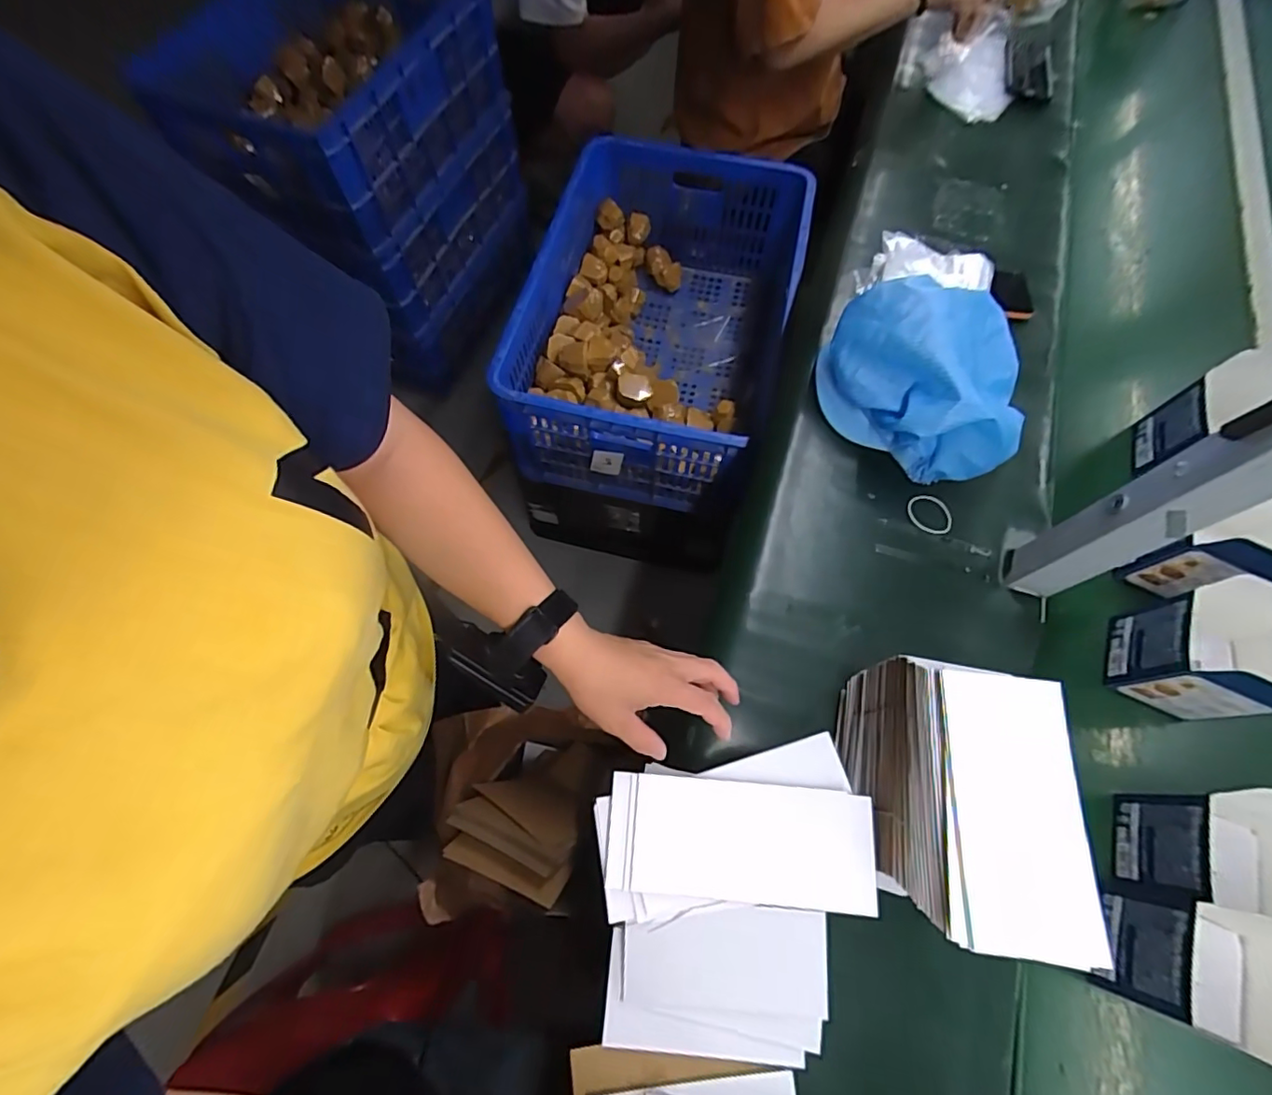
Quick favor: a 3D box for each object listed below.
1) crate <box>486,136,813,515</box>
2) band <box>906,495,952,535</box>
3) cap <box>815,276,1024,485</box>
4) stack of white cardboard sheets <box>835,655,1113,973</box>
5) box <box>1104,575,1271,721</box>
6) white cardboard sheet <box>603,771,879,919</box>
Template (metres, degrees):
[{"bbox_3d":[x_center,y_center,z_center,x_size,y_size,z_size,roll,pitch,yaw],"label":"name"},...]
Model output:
[{"bbox_3d":[0.046,-0.395,1.020,0.434,0.259,0.596,17,69,6],"label":"crate"},{"bbox_3d":[0.327,-0.037,0.622,0.050,0.004,0.043,27,70,10],"label":"band"},{"bbox_3d":[0.323,-0.192,0.623,0.223,0.124,0.181,33,72,12],"label":"cap"},{"bbox_3d":[0.227,0.182,0.432,0.094,0.189,0.178,7,68,2],"label":"stack of white cardboard sheets"},{"bbox_3d":[0.527,0.084,0.482,0.102,0.171,0.096,25,70,9],"label":"box"},{"bbox_3d":[0.076,0.216,0.414,0.192,0.011,0.078,5,68,1],"label":"white cardboard sheet"}]

